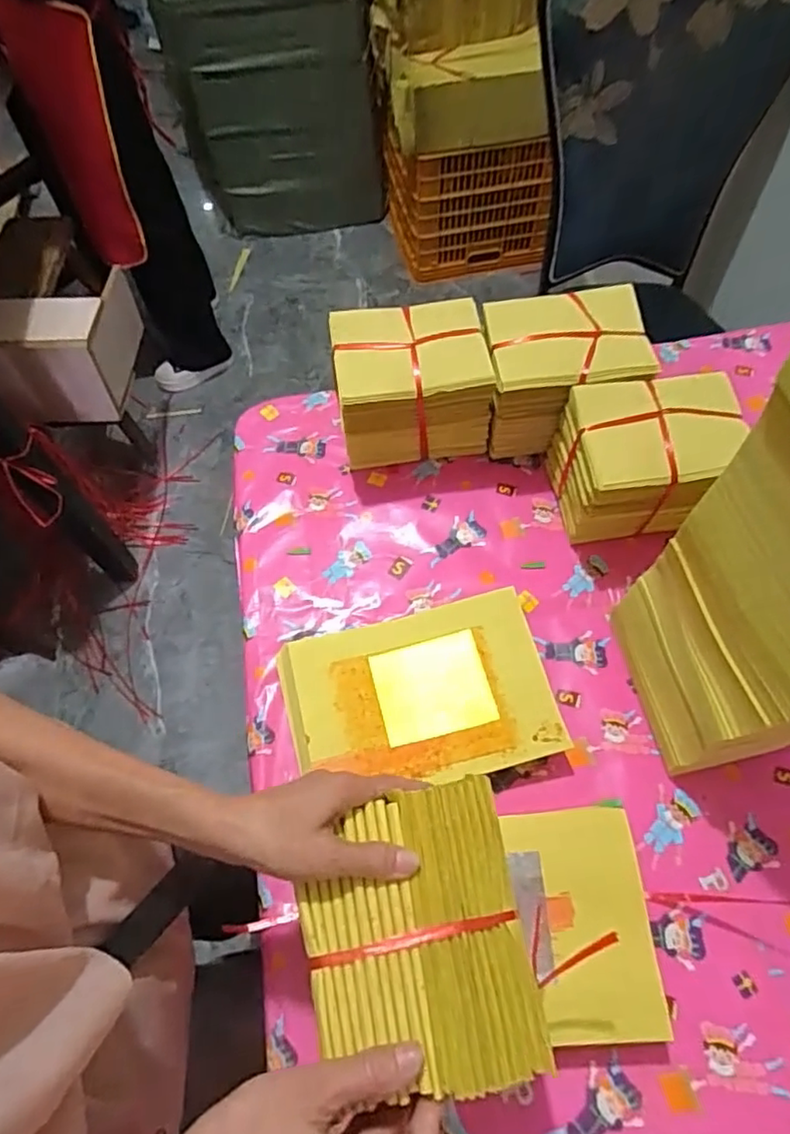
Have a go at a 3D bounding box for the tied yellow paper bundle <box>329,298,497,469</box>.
[{"bbox_3d":[0.018,-0.198,0.705,0.160,0.145,0.114,-8,63,-1],"label":"tied yellow paper bundle"}]

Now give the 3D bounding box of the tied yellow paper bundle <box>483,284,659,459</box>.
[{"bbox_3d":[0.182,-0.213,0.695,0.160,0.129,0.121,-4,62,0],"label":"tied yellow paper bundle"}]

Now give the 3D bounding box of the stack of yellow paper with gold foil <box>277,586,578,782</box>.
[{"bbox_3d":[0.022,0.124,0.589,0.237,0.042,0.164,-14,63,-5],"label":"stack of yellow paper with gold foil"}]

